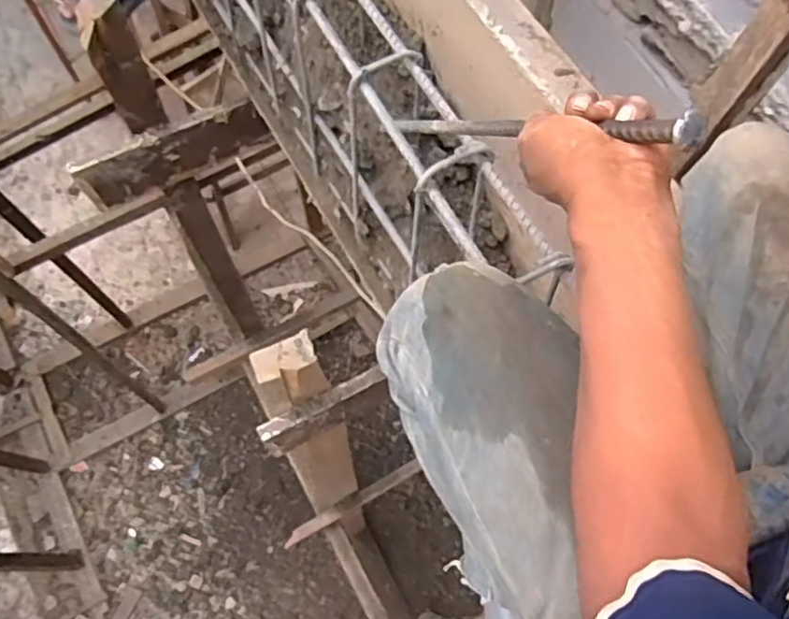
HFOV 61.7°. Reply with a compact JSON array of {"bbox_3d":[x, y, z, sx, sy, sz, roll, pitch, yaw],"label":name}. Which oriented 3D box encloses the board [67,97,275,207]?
[{"bbox_3d":[-0.390,-0.273,1.172,0.324,0.124,0.030,-24,72,-11],"label":"board"}]

